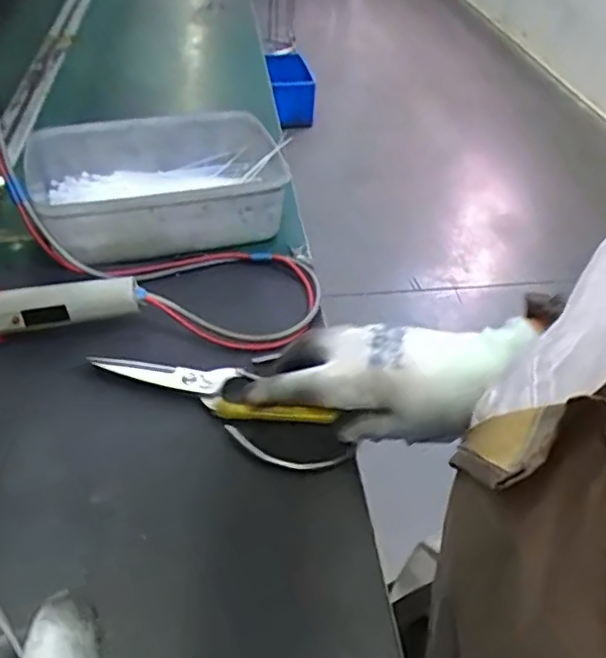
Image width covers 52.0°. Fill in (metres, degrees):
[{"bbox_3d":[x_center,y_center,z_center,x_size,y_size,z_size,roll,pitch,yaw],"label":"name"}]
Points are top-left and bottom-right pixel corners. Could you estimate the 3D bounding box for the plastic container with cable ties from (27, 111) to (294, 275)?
[{"bbox_3d":[-0.134,-0.138,0.588,0.226,0.062,0.159,-13,44,-17],"label":"plastic container with cable ties"}]

